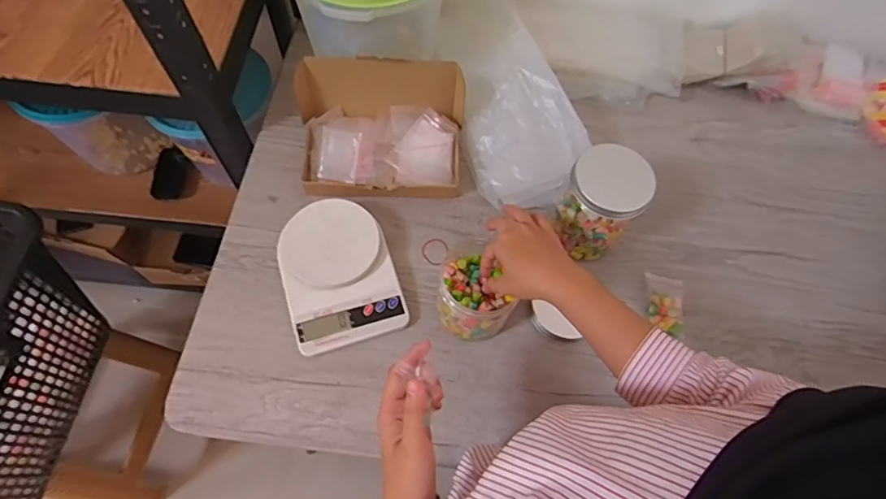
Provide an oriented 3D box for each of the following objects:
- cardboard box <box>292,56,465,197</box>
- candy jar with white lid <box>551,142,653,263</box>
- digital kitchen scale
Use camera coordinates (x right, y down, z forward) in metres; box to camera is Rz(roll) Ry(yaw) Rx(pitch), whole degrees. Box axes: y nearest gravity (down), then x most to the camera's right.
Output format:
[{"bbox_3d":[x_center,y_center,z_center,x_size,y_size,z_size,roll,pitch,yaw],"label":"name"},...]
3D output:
[{"bbox_3d":[-0.082,-0.157,0.662,0.221,0.089,0.158,1,64,-3],"label":"cardboard box"},{"bbox_3d":[0.182,-0.052,0.599,0.083,0.131,0.077,1,64,-3],"label":"candy jar with white lid"},{"bbox_3d":[-0.123,0.025,0.600,0.127,0.035,0.169,-17,66,-11],"label":"digital kitchen scale"}]

